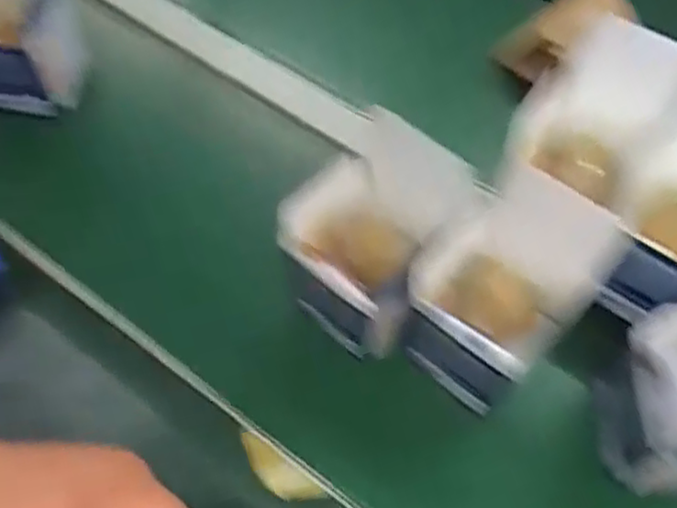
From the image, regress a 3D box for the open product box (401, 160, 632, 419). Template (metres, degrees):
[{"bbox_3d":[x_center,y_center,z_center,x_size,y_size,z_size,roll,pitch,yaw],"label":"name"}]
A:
[{"bbox_3d":[0.115,0.026,0.503,0.100,0.141,0.122,41,69,18],"label":"open product box"}]

